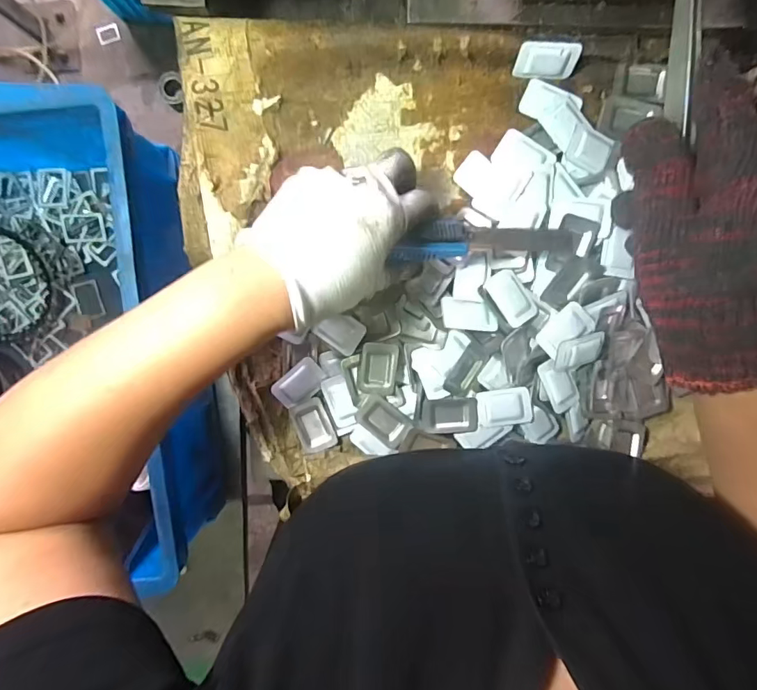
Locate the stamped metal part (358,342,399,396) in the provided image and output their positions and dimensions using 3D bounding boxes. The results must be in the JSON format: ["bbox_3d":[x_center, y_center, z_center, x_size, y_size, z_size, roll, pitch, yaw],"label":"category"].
[{"bbox_3d":[0.000,0.018,0.341,0.028,0.008,0.040,6,98,-2],"label":"stamped metal part"}]

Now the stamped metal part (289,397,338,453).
[{"bbox_3d":[-0.049,0.062,0.351,0.025,0.007,0.039,-22,98,2],"label":"stamped metal part"}]

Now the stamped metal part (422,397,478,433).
[{"bbox_3d":[0.053,0.053,0.343,0.041,0.007,0.026,-2,98,0],"label":"stamped metal part"}]

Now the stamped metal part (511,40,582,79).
[{"bbox_3d":[0.113,-0.191,0.311,0.040,0.025,0.007,4,60,-1],"label":"stamped metal part"}]

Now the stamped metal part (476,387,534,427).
[{"bbox_3d":[0.094,0.047,0.344,0.039,0.004,0.027,-7,98,0],"label":"stamped metal part"}]

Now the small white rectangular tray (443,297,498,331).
[{"bbox_3d":[0.065,-0.022,0.332,0.039,0.004,0.022,5,85,10],"label":"small white rectangular tray"}]

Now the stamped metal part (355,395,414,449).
[{"bbox_3d":[0.004,0.057,0.347,0.040,0.006,0.025,39,96,-6],"label":"stamped metal part"}]

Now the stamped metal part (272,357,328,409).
[{"bbox_3d":[-0.060,0.030,0.347,0.039,0.005,0.024,-41,96,5],"label":"stamped metal part"}]

